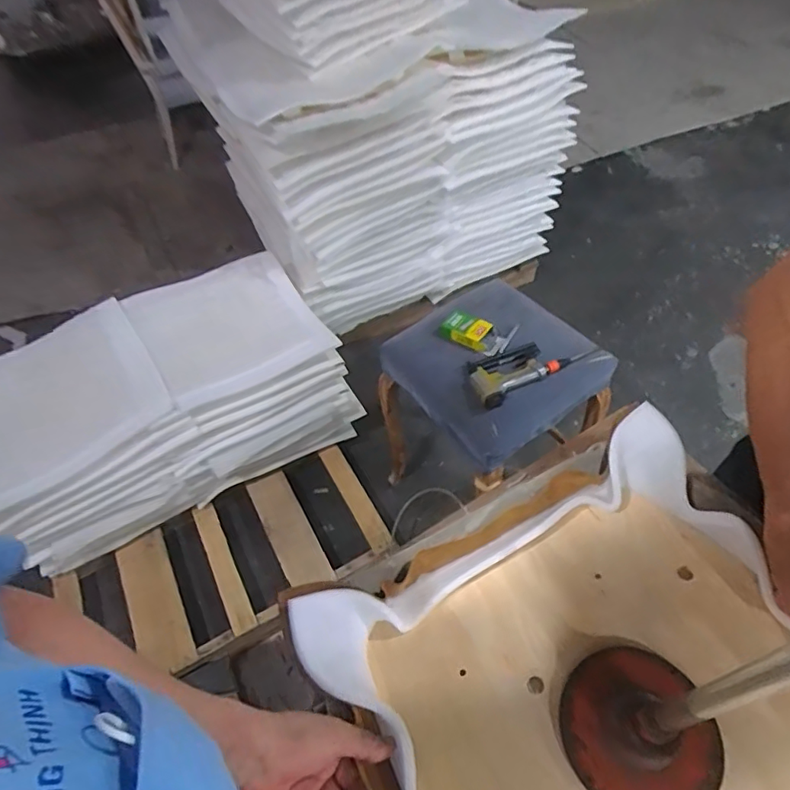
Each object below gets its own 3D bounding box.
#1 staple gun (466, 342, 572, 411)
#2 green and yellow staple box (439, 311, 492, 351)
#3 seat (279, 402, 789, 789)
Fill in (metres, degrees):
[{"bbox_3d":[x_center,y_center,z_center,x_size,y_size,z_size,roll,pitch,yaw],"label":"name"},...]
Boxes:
[{"bbox_3d":[0.294,-0.068,1.298,0.251,0.041,0.131,-24,54,-13],"label":"staple gun"},{"bbox_3d":[0.184,-0.164,1.388,0.133,0.044,0.087,31,61,26],"label":"green and yellow staple box"},{"bbox_3d":[0.226,0.311,0.493,0.454,0.095,0.504,-27,55,-15],"label":"seat"}]

